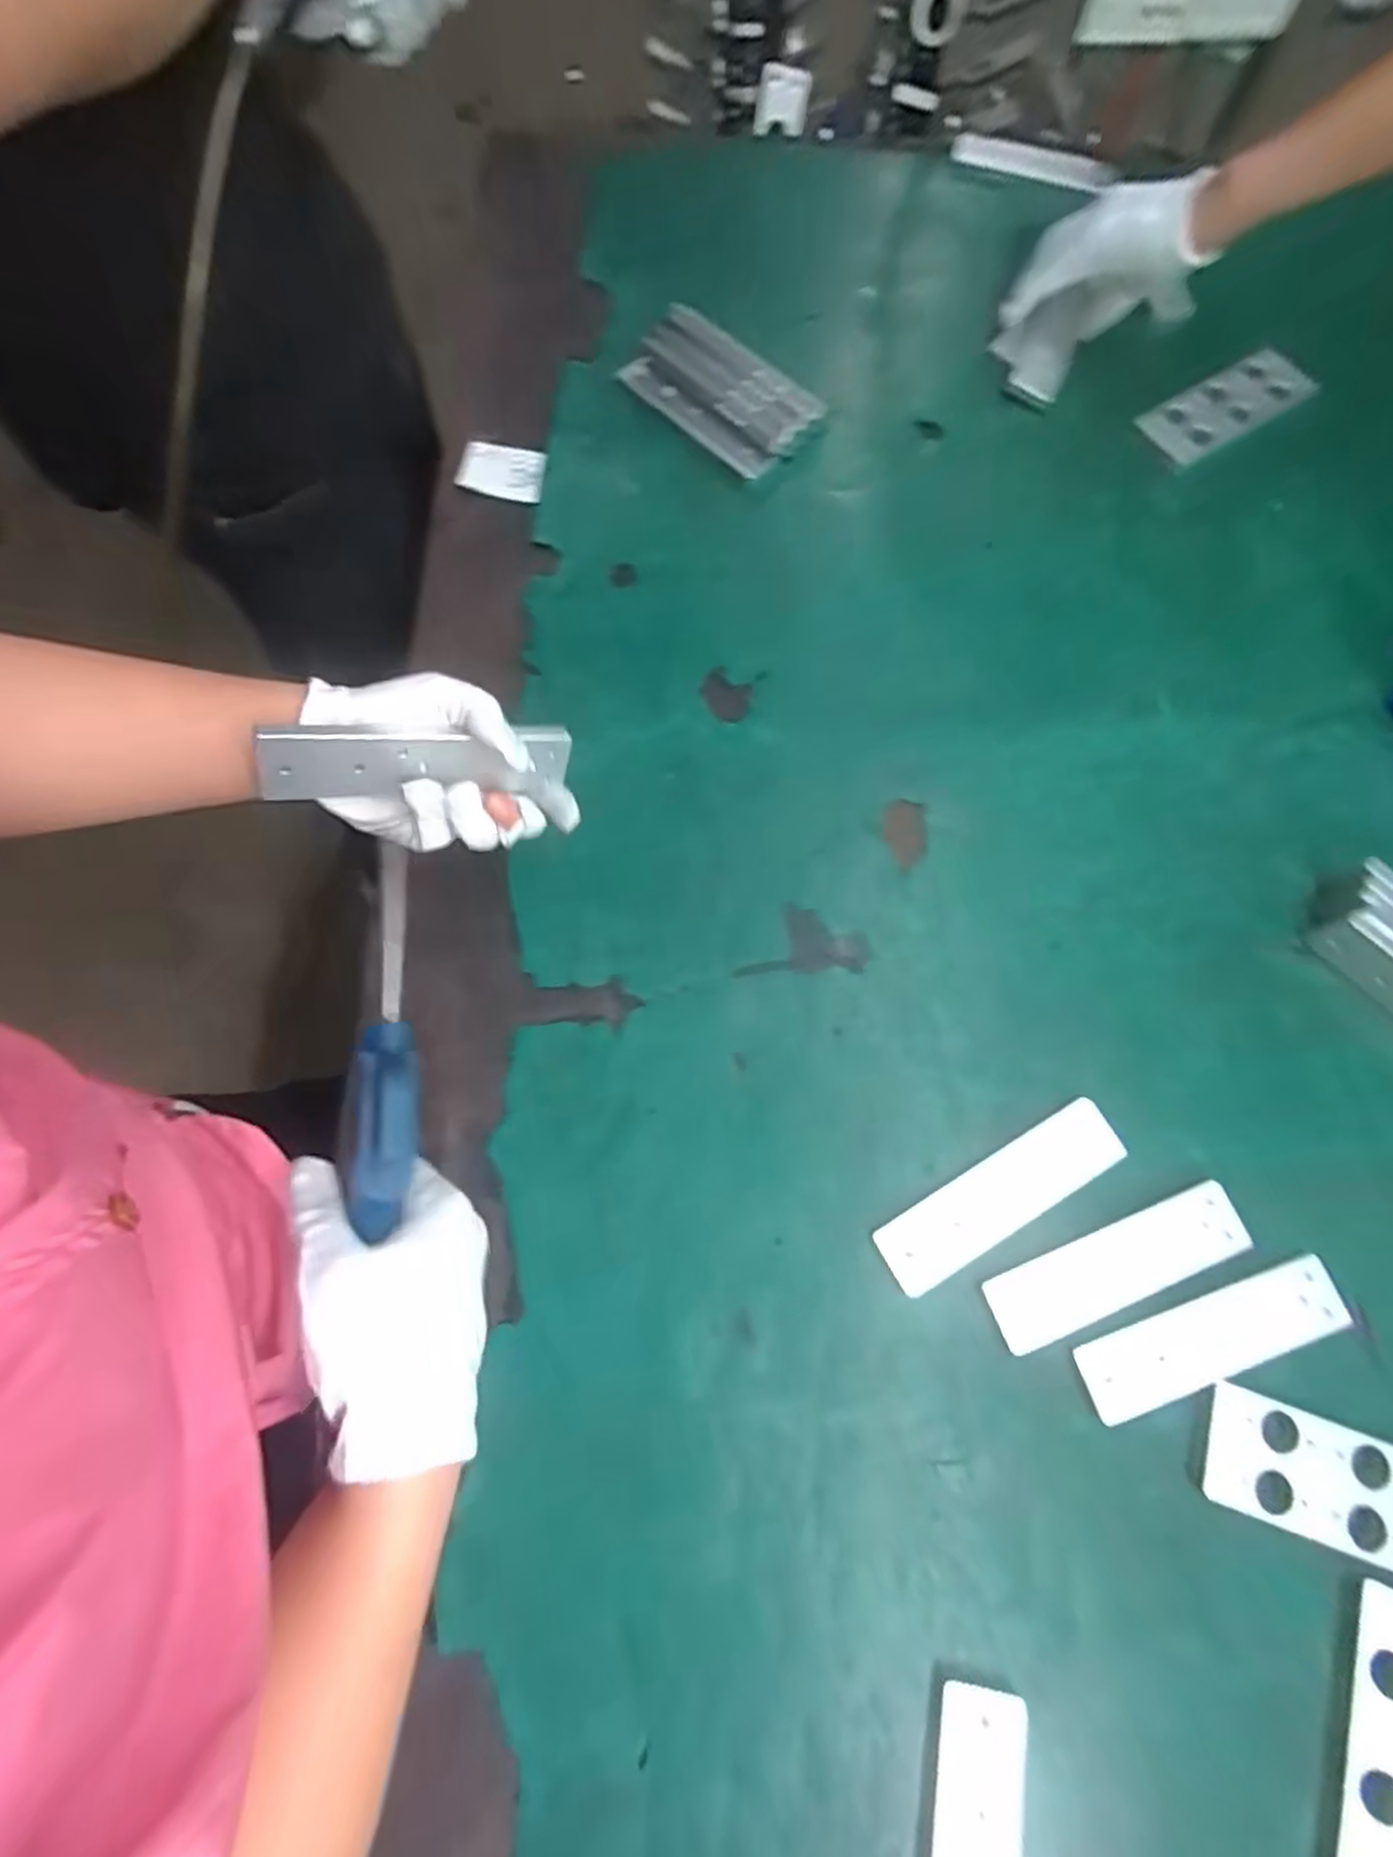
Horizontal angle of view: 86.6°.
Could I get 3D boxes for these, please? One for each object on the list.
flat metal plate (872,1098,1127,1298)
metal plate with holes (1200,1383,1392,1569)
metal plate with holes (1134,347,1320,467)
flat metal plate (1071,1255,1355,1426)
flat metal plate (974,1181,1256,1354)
[{"bbox_3d":[0.178,0.156,0.432,0.155,0.005,0.041,-29,74,-9],"label":"flat metal plate"},{"bbox_3d":[0.349,0.297,0.386,0.161,0.005,0.055,19,72,6],"label":"metal plate with holes"},{"bbox_3d":[0.455,-0.450,0.636,0.158,0.007,0.061,-30,85,-7],"label":"metal plate with holes"},{"bbox_3d":[0.287,0.227,0.409,0.153,0.004,0.039,-18,73,-6],"label":"flat metal plate"},{"bbox_3d":[0.240,0.193,0.420,0.154,0.004,0.041,-20,73,-7],"label":"flat metal plate"}]

